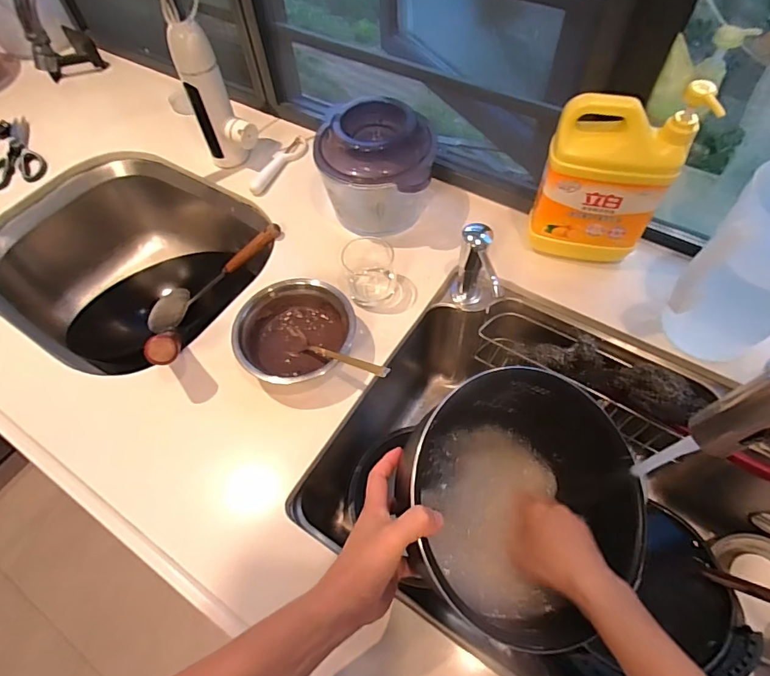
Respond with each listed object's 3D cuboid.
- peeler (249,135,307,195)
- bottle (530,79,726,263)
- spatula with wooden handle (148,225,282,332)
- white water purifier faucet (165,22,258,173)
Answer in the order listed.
[{"bbox_3d":[-0.185,-0.305,0.817,0.040,0.021,0.154,30,64,18],"label":"peeler"},{"bbox_3d":[0.271,-0.190,0.591,0.147,0.240,0.093,5,59,5],"label":"bottle"},{"bbox_3d":[-0.312,-0.099,0.835,0.384,0.054,0.063,-21,53,35],"label":"spatula with wooden handle"},{"bbox_3d":[-0.270,-0.364,0.744,0.078,0.220,0.078,-39,65,-20],"label":"white water purifier faucet"}]

